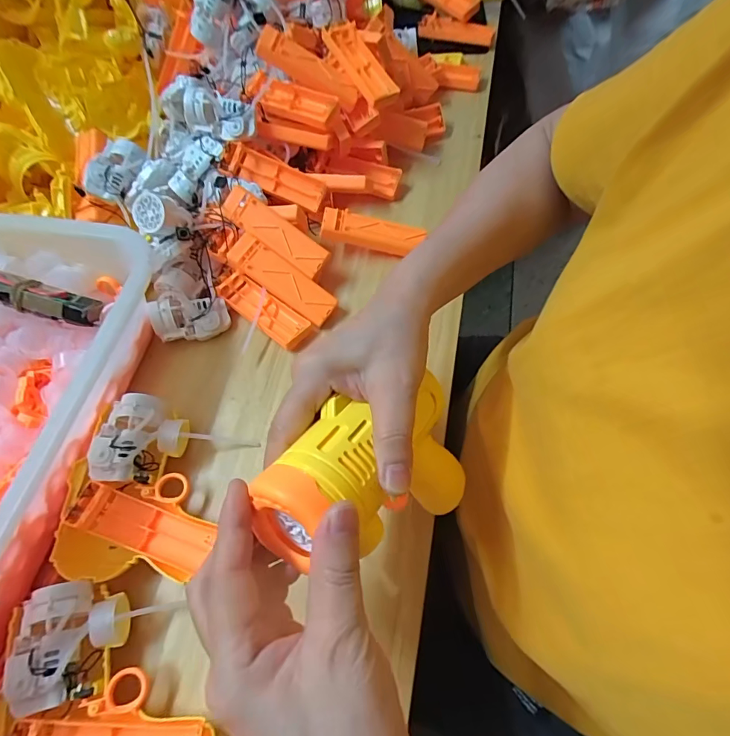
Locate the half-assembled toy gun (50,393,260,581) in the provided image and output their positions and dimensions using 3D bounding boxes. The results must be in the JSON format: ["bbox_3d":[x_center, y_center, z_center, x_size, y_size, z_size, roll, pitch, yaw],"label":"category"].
[{"bbox_3d":[-0.163,0.096,0.329,0.130,0.041,0.132,14,64,11],"label":"half-assembled toy gun"}]

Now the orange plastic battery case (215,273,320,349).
[{"bbox_3d":[-0.097,-0.057,0.414,0.104,0.017,0.034,35,70,20],"label":"orange plastic battery case"}]

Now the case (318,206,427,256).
[{"bbox_3d":[0.008,-0.139,0.440,0.104,0.019,0.029,9,62,-11],"label":"case"}]

